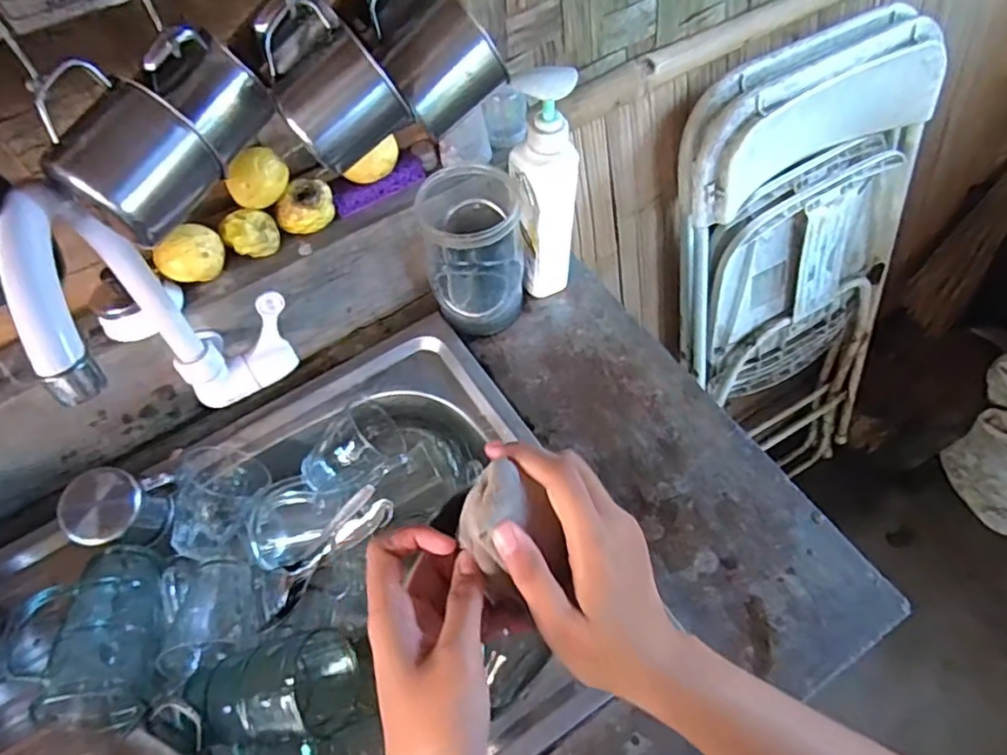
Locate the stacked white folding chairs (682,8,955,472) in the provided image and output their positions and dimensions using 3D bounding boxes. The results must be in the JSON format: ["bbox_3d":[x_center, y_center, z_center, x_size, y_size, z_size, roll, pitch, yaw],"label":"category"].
[{"bbox_3d":[0.504,-0.112,1.107,0.437,0.902,0.110,-29,44,-13],"label":"stacked white folding chairs"}]

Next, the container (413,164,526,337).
[{"bbox_3d":[-0.029,-0.125,0.632,0.102,0.146,0.104,-15,59,-6],"label":"container"}]

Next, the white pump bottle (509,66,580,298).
[{"bbox_3d":[0.038,-0.170,0.598,0.063,0.247,0.043,0,59,3],"label":"white pump bottle"}]

